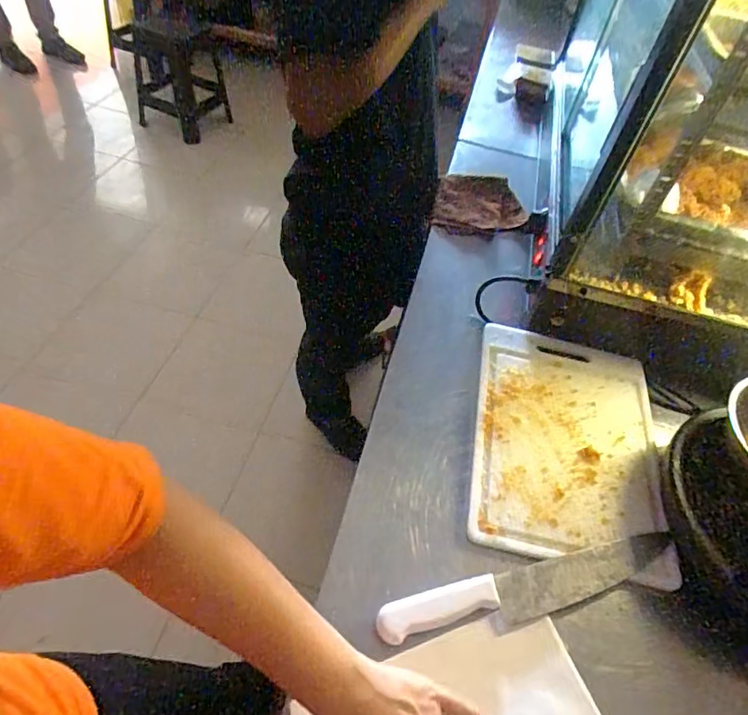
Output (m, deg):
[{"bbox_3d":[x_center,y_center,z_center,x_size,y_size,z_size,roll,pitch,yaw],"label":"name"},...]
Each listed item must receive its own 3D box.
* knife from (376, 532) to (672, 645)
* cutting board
[{"bbox_3d":[0.174,0.243,0.533,0.345,0.021,0.051,-8,53,-13],"label":"knife"},{"bbox_3d":[0.254,0.102,0.664,0.237,0.007,0.330,12,51,3],"label":"cutting board"}]

